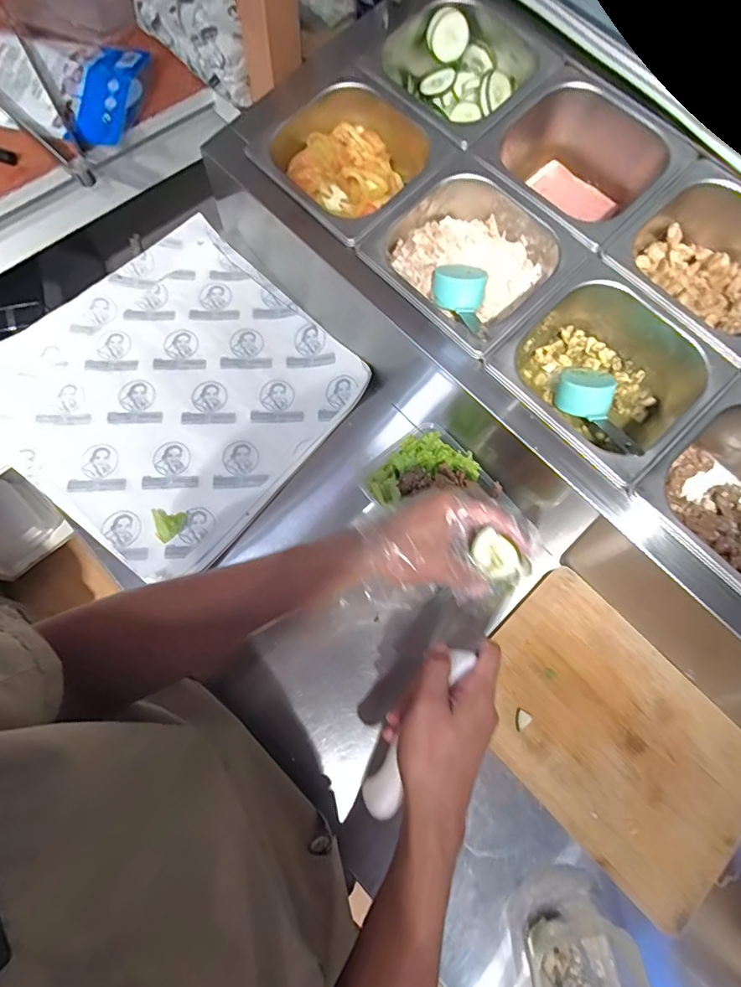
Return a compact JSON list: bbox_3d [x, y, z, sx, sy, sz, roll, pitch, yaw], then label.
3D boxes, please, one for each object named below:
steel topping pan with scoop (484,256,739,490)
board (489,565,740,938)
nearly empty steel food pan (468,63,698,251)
[{"bbox_3d":[0.223,-0.111,0.470,0.162,0.089,0.173,-43,79,-14],"label":"steel topping pan with scoop"},{"bbox_3d":[0.249,0.245,0.482,0.198,0.011,0.291,-42,79,-13],"label":"board"},{"bbox_3d":[0.218,-0.346,0.518,0.171,0.090,0.178,-42,79,-13],"label":"nearly empty steel food pan"}]

